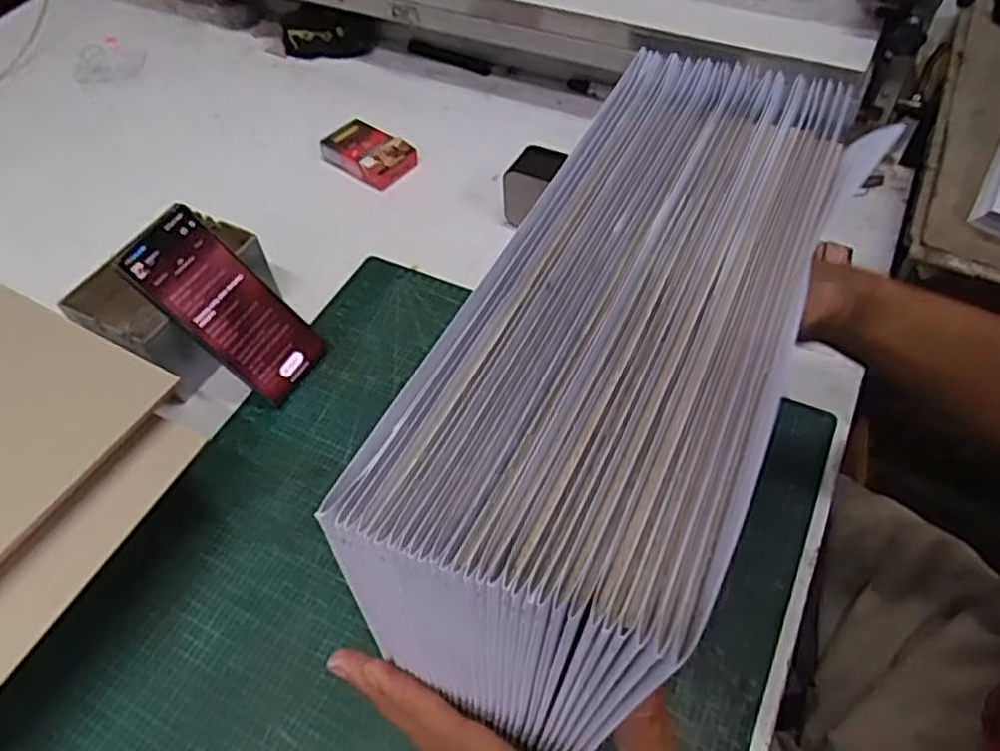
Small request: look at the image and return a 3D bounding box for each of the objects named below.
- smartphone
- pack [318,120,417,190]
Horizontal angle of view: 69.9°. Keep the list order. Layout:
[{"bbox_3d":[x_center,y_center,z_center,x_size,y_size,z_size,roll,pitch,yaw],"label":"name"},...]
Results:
[{"bbox_3d":[-0.215,-0.055,0.571,0.009,0.161,0.073,-15,36,50],"label":"smartphone"},{"bbox_3d":[-0.142,-0.240,0.774,0.104,0.029,0.062,32,61,24],"label":"pack"}]

